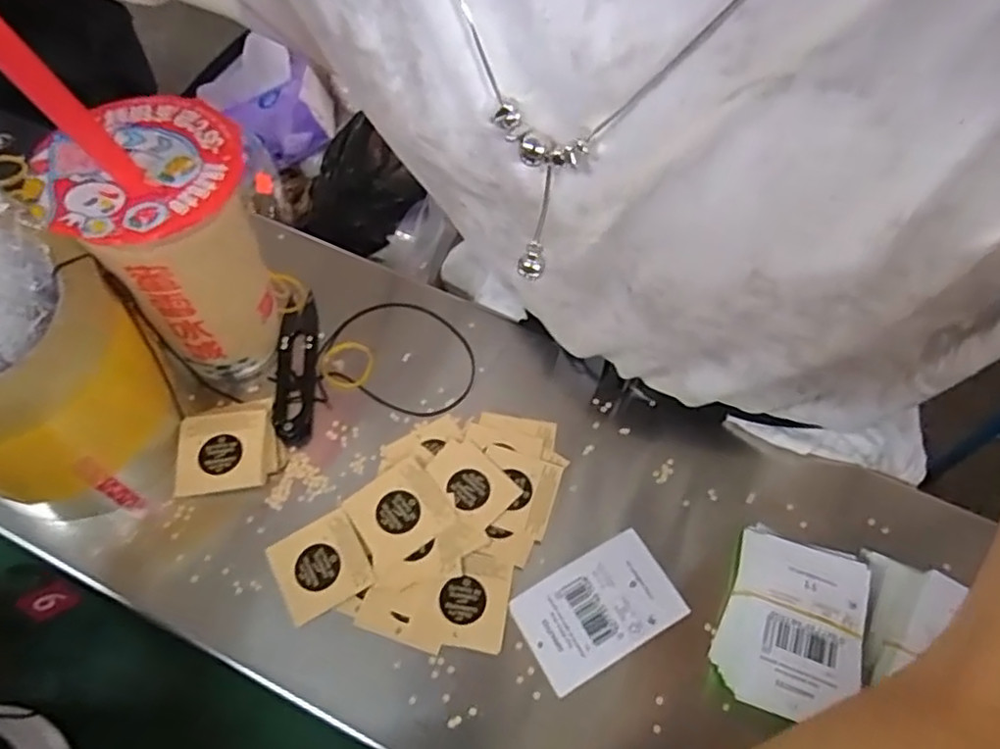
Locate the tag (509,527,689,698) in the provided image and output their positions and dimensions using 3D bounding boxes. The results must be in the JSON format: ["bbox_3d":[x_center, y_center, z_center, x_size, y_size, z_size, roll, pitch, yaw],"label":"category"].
[{"bbox_3d":[0.049,0.114,0.320,0.076,0.004,0.048,-24,61,-21],"label":"tag"}]

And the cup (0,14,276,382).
[{"bbox_3d":[-0.158,-0.076,0.303,0.079,0.203,0.080,3,55,-4],"label":"cup"}]

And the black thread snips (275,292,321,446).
[{"bbox_3d":[-0.121,-0.004,0.386,0.023,0.012,0.099,-1,55,-6],"label":"black thread snips"}]

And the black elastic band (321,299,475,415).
[{"bbox_3d":[-0.059,-0.013,0.399,0.095,0.006,0.071,25,56,12],"label":"black elastic band"}]

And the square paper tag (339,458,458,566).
[{"bbox_3d":[-0.053,0.070,0.340,0.048,0.005,0.042,-30,63,-24],"label":"square paper tag"}]

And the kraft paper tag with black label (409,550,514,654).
[{"bbox_3d":[-0.018,0.110,0.321,0.043,0.004,0.044,10,61,3],"label":"kraft paper tag with black label"}]

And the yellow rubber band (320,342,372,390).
[{"bbox_3d":[-0.092,-0.006,0.385,0.031,0.004,0.030,-3,60,5],"label":"yellow rubber band"}]

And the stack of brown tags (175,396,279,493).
[{"bbox_3d":[-0.147,0.038,0.349,0.050,0.008,0.050,-9,56,-12],"label":"stack of brown tags"}]

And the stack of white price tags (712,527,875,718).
[{"bbox_3d":[0.136,0.117,0.306,0.052,0.029,0.085,23,56,11],"label":"stack of white price tags"}]

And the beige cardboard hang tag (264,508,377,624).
[{"bbox_3d":[-0.090,0.094,0.325,0.043,0.005,0.043,-21,60,-19],"label":"beige cardboard hang tag"}]

